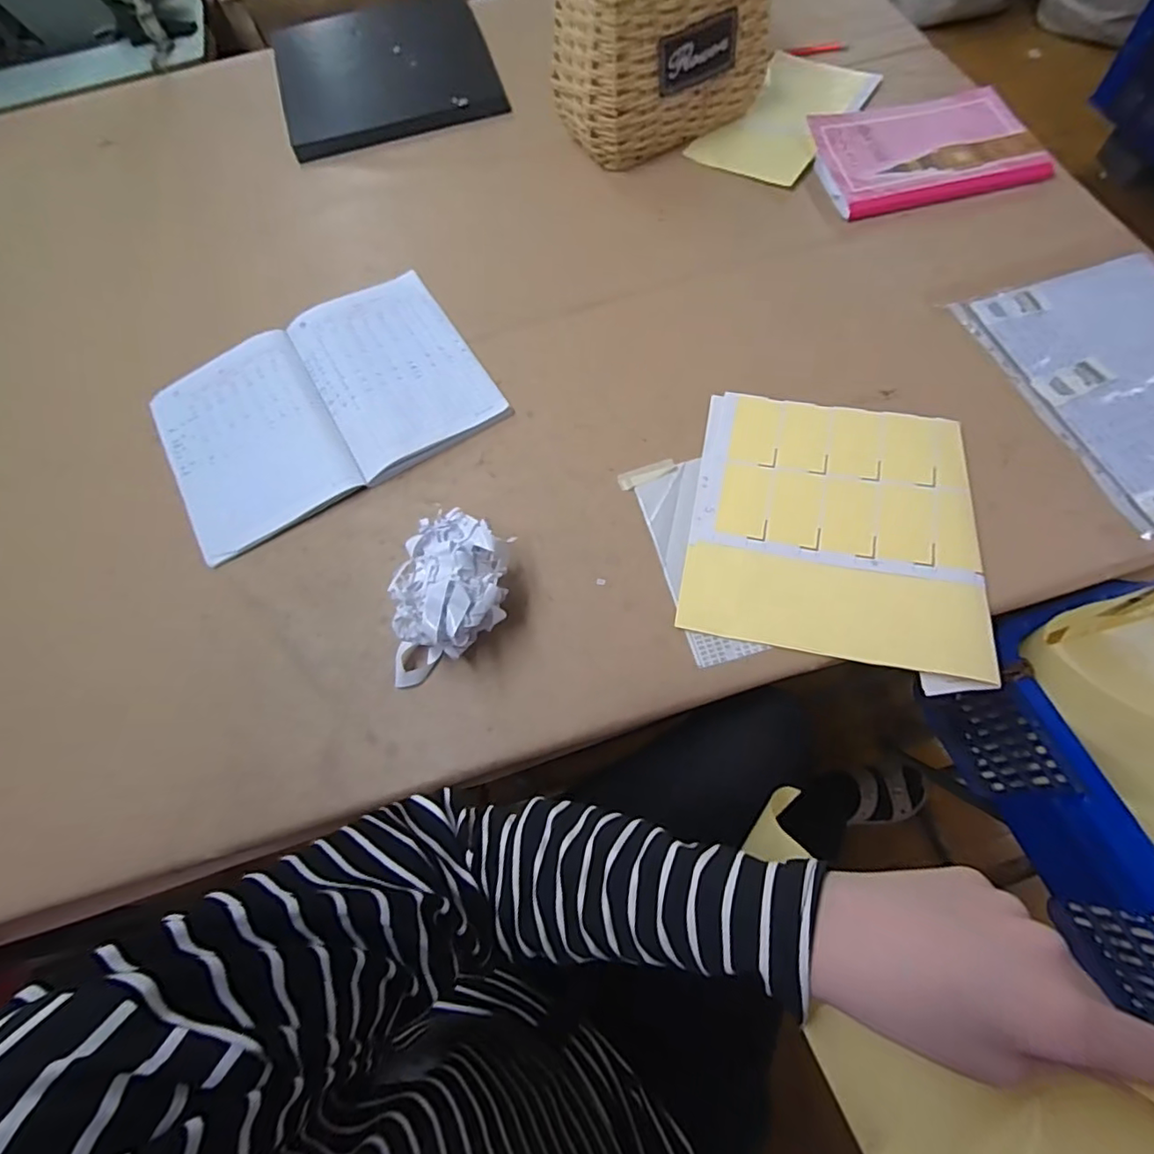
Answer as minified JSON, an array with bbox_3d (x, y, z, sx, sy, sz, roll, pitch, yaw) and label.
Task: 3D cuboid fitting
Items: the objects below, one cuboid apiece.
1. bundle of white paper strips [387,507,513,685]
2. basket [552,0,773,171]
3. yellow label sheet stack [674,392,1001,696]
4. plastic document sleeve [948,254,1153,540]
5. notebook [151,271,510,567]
[{"bbox_3d":[-0.107,0.023,0.500,0.087,0.086,0.140,9,68,8],"label":"bundle of white paper strips"},{"bbox_3d":[0.105,-0.647,0.712,0.241,0.163,0.131,-30,68,-8],"label":"basket"},{"bbox_3d":[0.237,-0.051,0.541,0.250,0.011,0.262,9,69,11],"label":"yellow label sheet stack"},{"bbox_3d":[0.583,-0.194,0.578,0.253,0.013,0.311,-18,67,-4],"label":"plastic document sleeve"},{"bbox_3d":[-0.280,-0.191,0.634,0.334,0.015,0.243,-30,71,-8],"label":"notebook"}]

